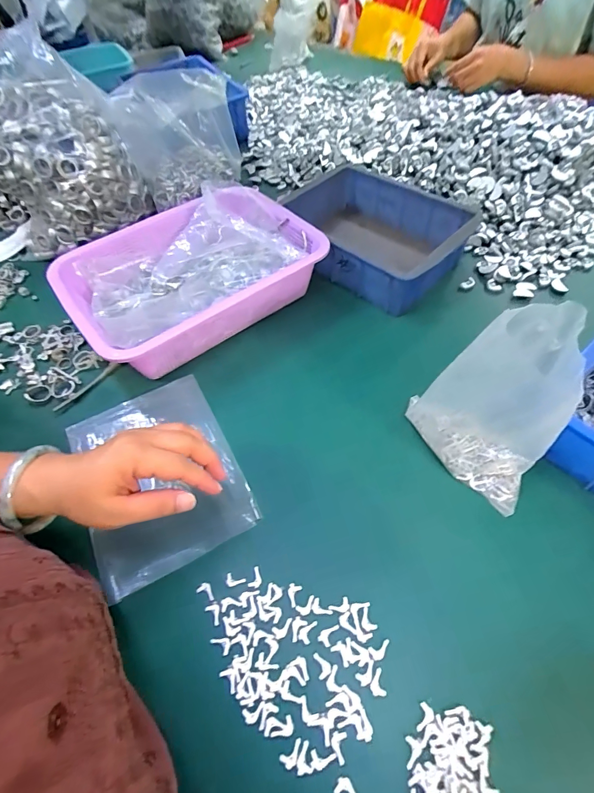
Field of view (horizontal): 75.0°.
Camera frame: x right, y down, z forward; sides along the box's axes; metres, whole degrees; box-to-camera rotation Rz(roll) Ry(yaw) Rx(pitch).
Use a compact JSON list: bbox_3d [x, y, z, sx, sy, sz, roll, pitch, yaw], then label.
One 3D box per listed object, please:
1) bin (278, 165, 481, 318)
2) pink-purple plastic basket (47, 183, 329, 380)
[{"bbox_3d":[0.108,-0.235,0.560,0.186,0.074,0.251,-40,62,-21],"label":"bin"},{"bbox_3d":[-0.131,-0.154,0.510,0.299,0.088,0.219,-34,60,-18],"label":"pink-purple plastic basket"}]

